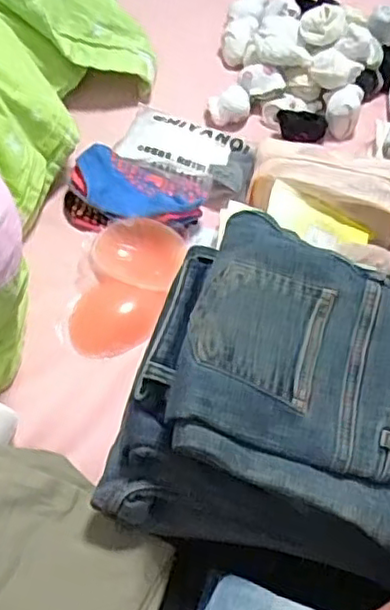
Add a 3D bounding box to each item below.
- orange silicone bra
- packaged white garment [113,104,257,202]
[{"bbox_3d":[-0.087,-0.021,0.806,0.119,0.040,0.185,18,57,9],"label":"orange silicone bra"},{"bbox_3d":[-0.010,-0.217,0.903,0.209,0.028,0.099,28,59,15],"label":"packaged white garment"}]

